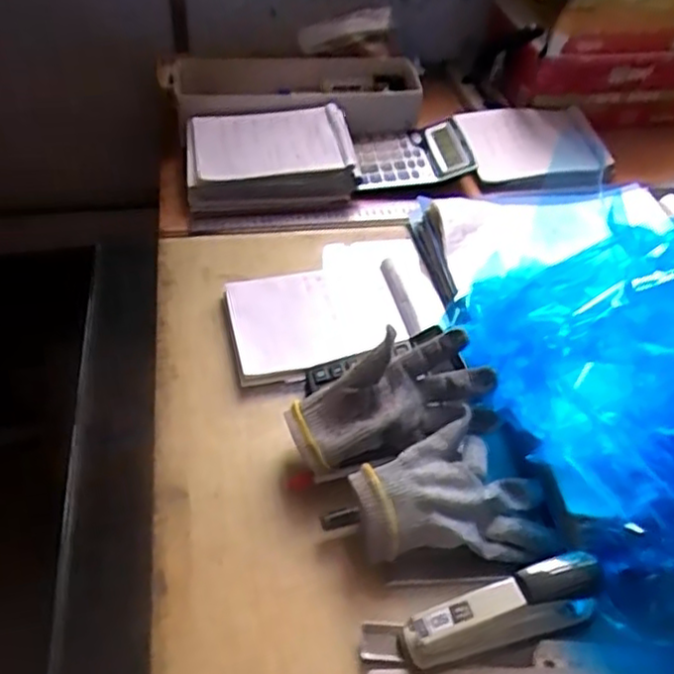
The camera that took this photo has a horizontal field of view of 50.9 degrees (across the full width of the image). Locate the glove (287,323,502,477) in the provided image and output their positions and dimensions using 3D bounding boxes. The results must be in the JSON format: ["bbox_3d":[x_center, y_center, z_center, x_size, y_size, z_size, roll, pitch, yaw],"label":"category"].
[{"bbox_3d":[0.047,0.052,0.610,0.174,0.064,0.079,-10,46,-14],"label":"glove"}]

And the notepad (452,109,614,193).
[{"bbox_3d":[0.290,-0.288,1.050,0.204,0.024,0.185,-3,46,-7],"label":"notepad"}]

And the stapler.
[{"bbox_3d":[0.124,0.199,0.517,0.154,0.053,0.036,-12,46,-15],"label":"stapler"}]

